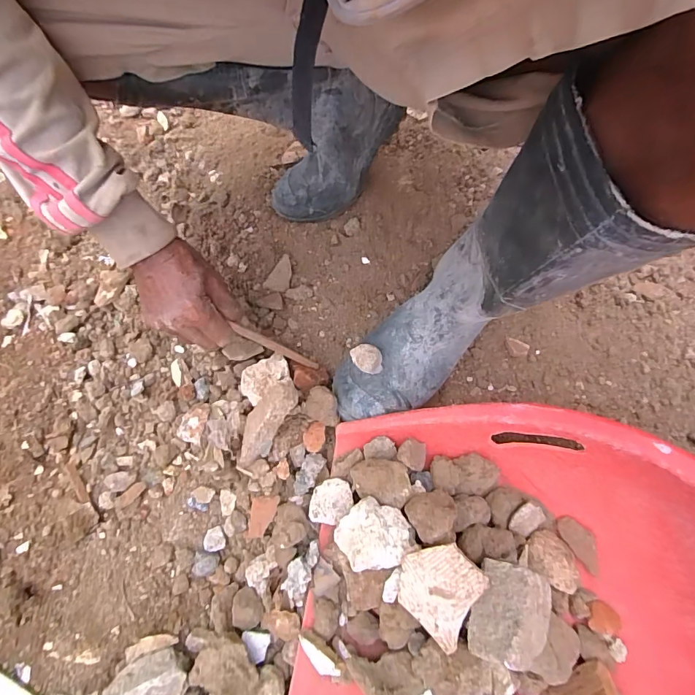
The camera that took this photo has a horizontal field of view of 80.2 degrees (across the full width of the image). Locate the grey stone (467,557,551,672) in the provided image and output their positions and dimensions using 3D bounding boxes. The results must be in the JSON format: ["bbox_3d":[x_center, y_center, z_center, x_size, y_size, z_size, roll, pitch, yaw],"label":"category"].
[{"bbox_3d":[0.143,0.233,0.359,0.050,0.059,0.077,-2,51,38],"label":"grey stone"}]

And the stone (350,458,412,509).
[{"bbox_3d":[0.034,0.138,0.422,0.059,0.041,0.042,10,68,4],"label":"stone"}]

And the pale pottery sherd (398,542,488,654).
[{"bbox_3d":[0.082,0.207,0.358,0.070,0.012,0.070,-8,73,26],"label":"pale pottery sherd"}]

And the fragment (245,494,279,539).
[{"bbox_3d":[-0.096,0.184,0.451,0.027,0.011,0.049,18,69,9],"label":"fragment"}]

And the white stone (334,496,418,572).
[{"bbox_3d":[0.026,0.185,0.405,0.063,0.046,0.064,0,68,0],"label":"white stone"}]

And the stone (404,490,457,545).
[{"bbox_3d":[0.081,0.157,0.387,0.042,0.036,0.042,0,68,0],"label":"stone"}]

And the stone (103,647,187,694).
[{"bbox_3d":[-0.191,0.323,0.399,0.072,0.047,0.042,-15,68,-4],"label":"stone"}]

